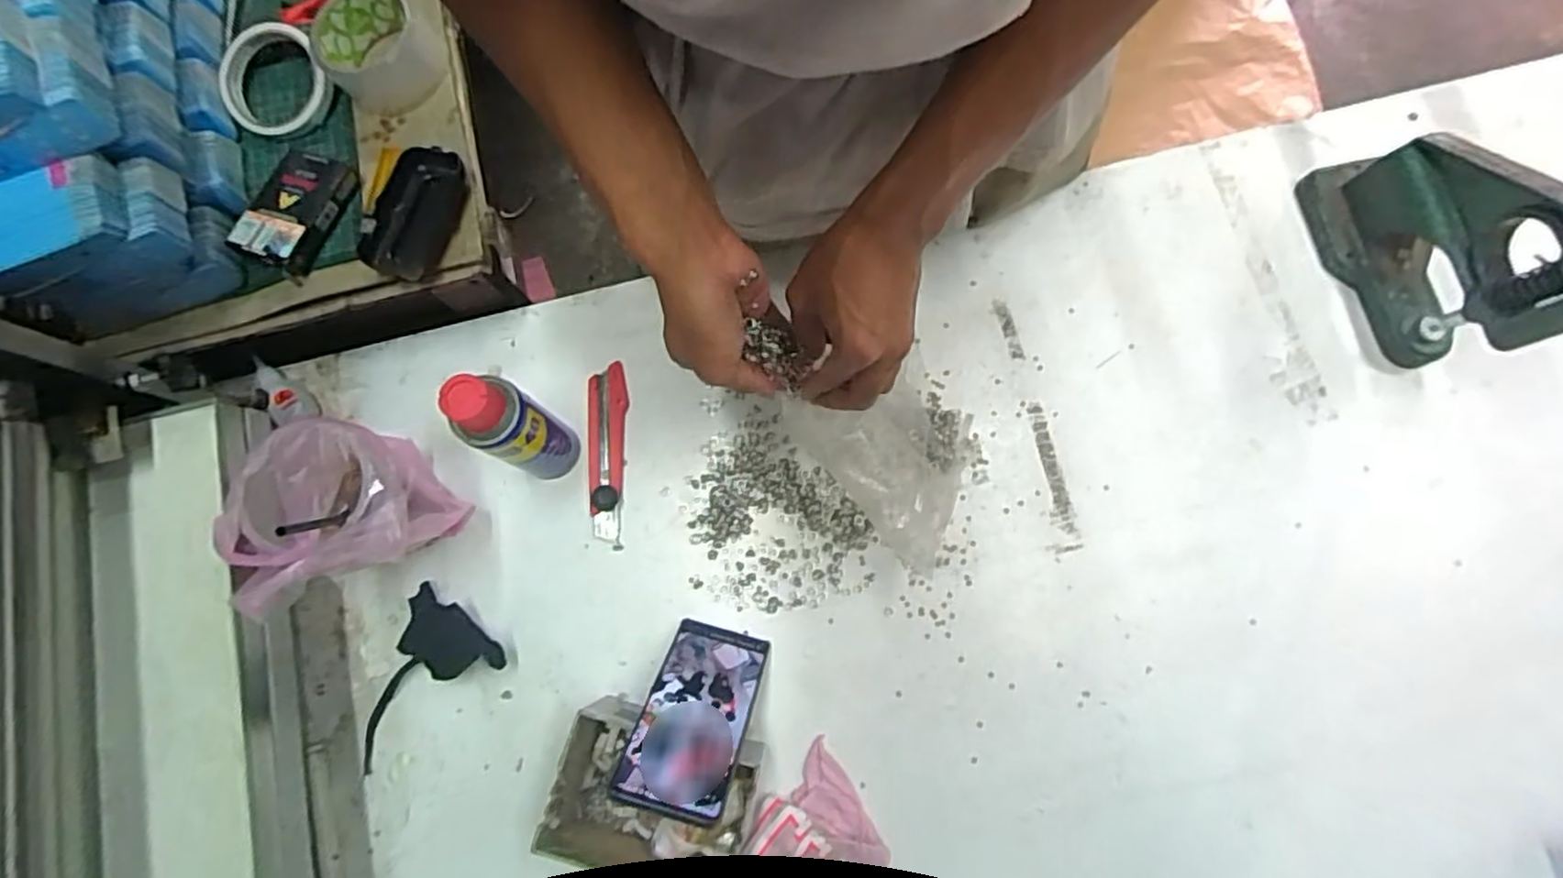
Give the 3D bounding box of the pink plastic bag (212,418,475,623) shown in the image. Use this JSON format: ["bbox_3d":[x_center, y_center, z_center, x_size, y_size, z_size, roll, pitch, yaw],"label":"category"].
[{"bbox_3d":[-0.314,0.058,0.530,0.128,0.170,0.127,-18,78,-3],"label":"pink plastic bag"}]

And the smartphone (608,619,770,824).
[{"bbox_3d":[-0.062,0.197,0.515,0.076,0.162,0.015,14,118,4],"label":"smartphone"}]

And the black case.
[{"bbox_3d":[-0.294,-0.178,0.565,0.054,0.029,0.103,11,77,3],"label":"black case"}]

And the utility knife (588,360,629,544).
[{"bbox_3d":[-0.152,0.010,0.615,0.032,0.016,0.154,-3,77,0],"label":"utility knife"}]

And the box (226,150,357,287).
[{"bbox_3d":[-0.393,-0.185,0.570,0.066,0.025,0.106,14,78,4],"label":"box"}]

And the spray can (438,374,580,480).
[{"bbox_3d":[-0.199,-0.006,0.543,0.041,0.175,0.053,29,79,7],"label":"spray can"}]

